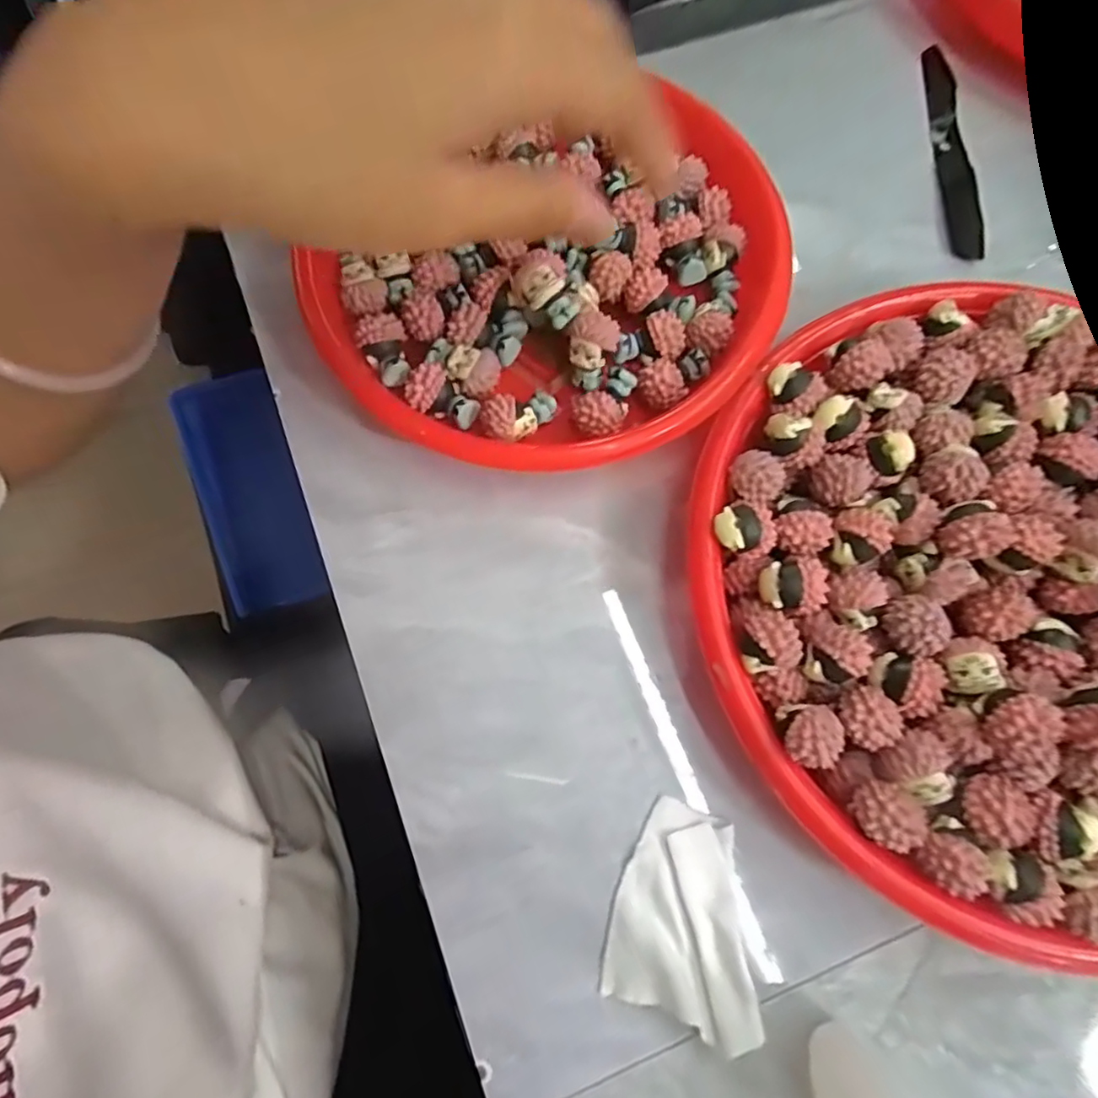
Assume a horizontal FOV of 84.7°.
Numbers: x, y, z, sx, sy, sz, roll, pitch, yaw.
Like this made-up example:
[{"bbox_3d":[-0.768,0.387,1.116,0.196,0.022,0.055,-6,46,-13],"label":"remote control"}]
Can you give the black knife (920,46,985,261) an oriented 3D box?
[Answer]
[{"bbox_3d":[0.198,-0.196,0.295,0.017,0.004,0.132,4,73,0],"label":"black knife"}]

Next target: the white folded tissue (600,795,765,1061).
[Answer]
[{"bbox_3d":[0.046,0.120,0.198,0.047,0.012,0.062,15,74,3],"label":"white folded tissue"}]

